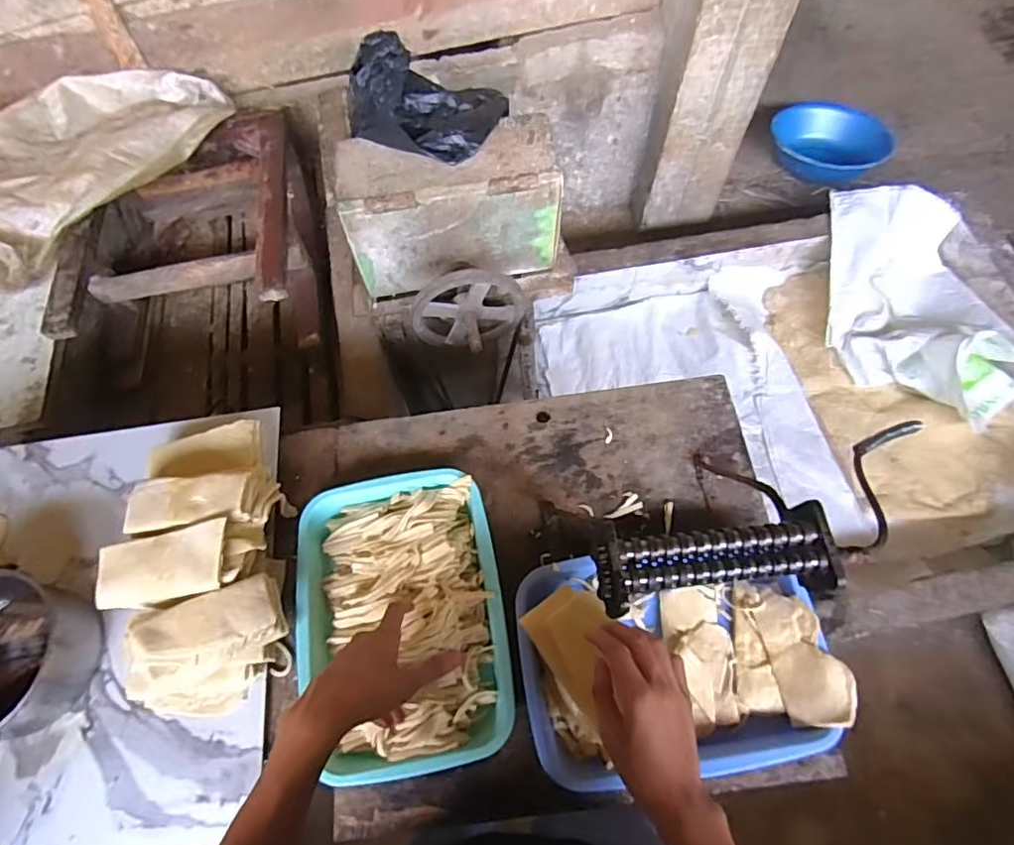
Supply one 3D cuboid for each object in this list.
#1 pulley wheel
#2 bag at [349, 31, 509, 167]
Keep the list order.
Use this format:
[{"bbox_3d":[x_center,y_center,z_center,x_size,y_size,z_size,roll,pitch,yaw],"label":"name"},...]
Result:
[{"bbox_3d":[-0.059,-0.168,0.976,0.195,0.177,0.087,-13,67,-5],"label":"pulley wheel"},{"bbox_3d":[-0.129,-0.507,0.874,0.233,0.086,0.187,19,68,8],"label":"bag"}]

